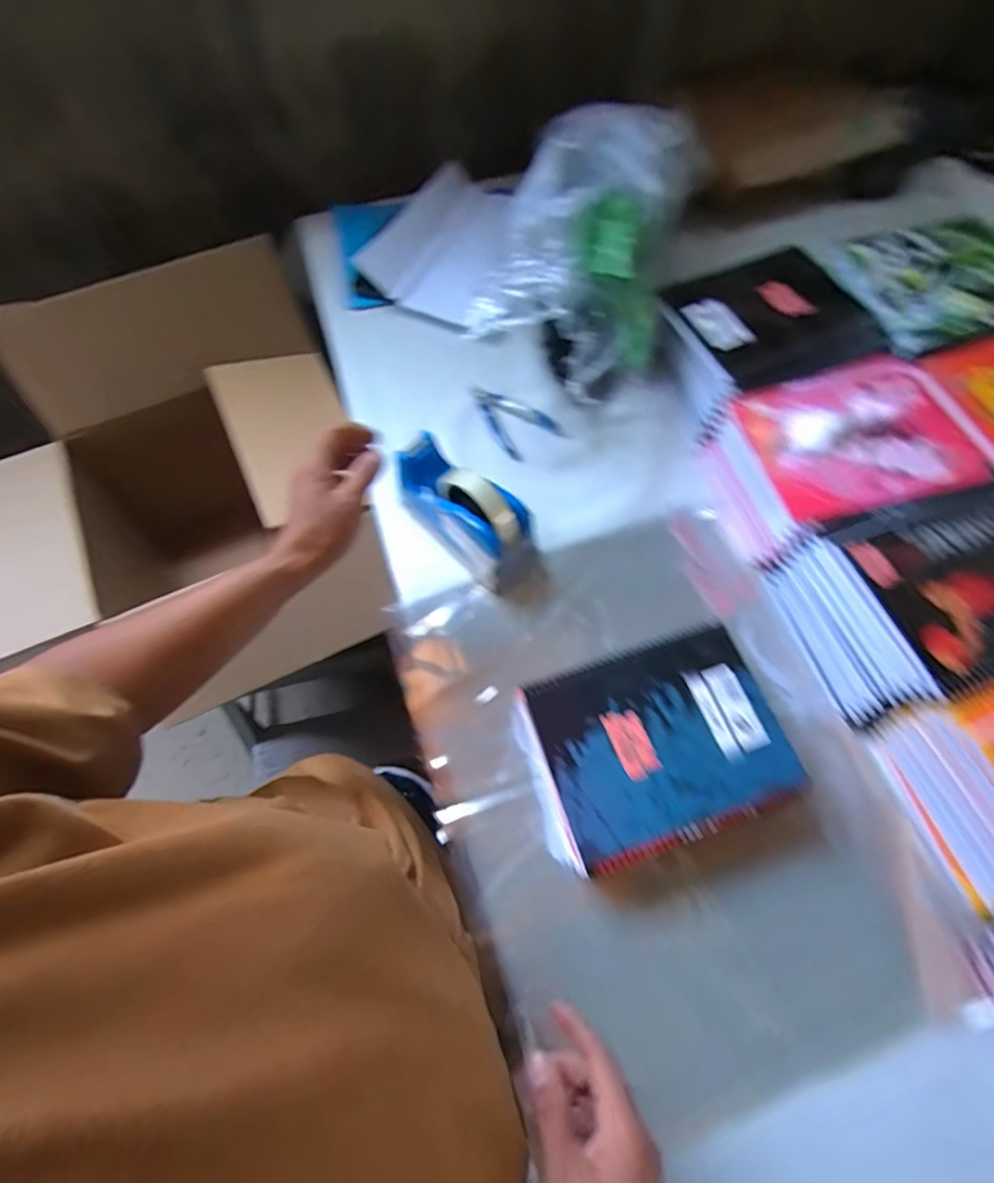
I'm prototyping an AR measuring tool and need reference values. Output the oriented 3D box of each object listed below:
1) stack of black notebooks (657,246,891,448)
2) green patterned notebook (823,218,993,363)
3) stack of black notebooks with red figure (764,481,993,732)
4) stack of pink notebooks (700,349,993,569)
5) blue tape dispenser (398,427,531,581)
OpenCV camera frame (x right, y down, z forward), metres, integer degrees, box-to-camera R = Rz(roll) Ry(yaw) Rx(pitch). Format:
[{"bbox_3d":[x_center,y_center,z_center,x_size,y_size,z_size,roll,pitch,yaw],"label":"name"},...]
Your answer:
[{"bbox_3d":[0.309,-0.290,0.627,0.218,0.089,0.167,-20,65,-7],"label":"stack of black notebooks"},{"bbox_3d":[0.520,-0.358,0.615,0.224,0.013,0.172,-18,65,-6],"label":"green patterned notebook"},{"bbox_3d":[0.409,0.004,0.497,0.206,0.095,0.165,-17,65,-6],"label":"stack of black notebooks with red figure"},{"bbox_3d":[0.347,-0.138,0.555,0.204,0.110,0.168,-13,65,-4],"label":"stack of pink notebooks"},{"bbox_3d":[-0.036,-0.084,0.560,0.153,0.107,0.064,37,71,18],"label":"blue tape dispenser"}]

